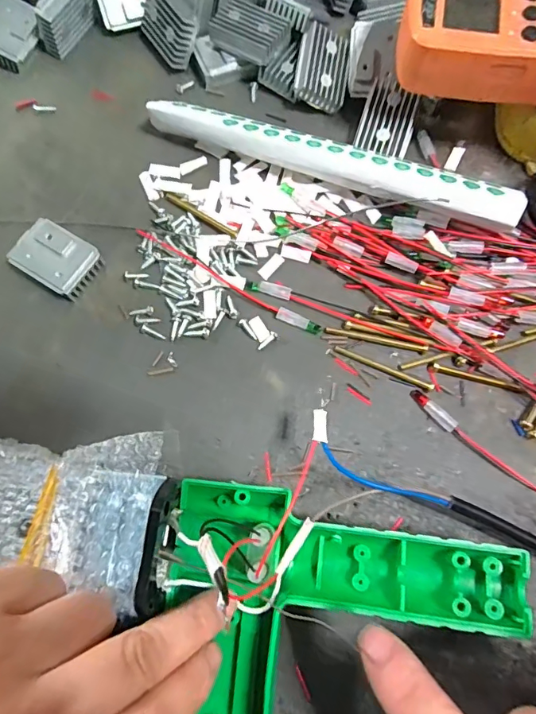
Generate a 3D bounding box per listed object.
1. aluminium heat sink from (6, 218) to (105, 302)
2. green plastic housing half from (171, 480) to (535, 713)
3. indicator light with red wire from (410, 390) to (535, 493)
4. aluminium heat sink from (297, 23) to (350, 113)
[{"bbox_3d":[-0.122,-0.056,0.261,0.043,0.016,0.032,30,76,8],"label":"aluminium heat sink"},{"bbox_3d":[0.027,0.121,0.191,0.150,0.038,0.121,4,73,1],"label":"green plastic housing half"},{"bbox_3d":[0.128,0.057,0.231,0.125,0.005,0.011,36,77,10],"label":"indicator light with red wire"},{"bbox_3d":[0.036,-0.188,0.292,0.032,0.009,0.048,7,91,-9],"label":"aluminium heat sink"}]

